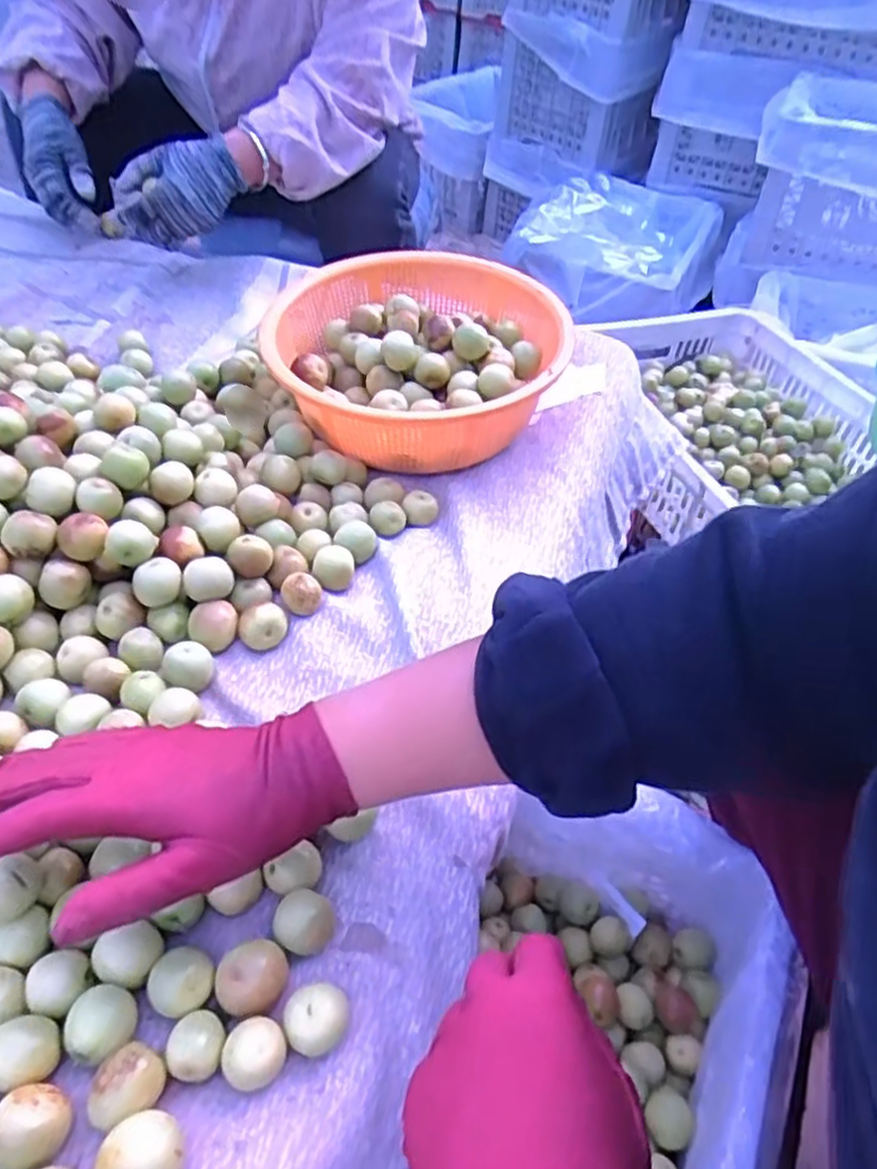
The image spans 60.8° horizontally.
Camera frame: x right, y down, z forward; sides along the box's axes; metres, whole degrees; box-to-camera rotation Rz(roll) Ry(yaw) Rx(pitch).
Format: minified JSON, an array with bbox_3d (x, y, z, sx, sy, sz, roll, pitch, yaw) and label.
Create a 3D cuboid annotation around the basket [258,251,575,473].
[{"bbox_3d":[-0.019,-0.209,0.671,0.251,0.079,0.269,6,47,-3],"label":"basket"}]

